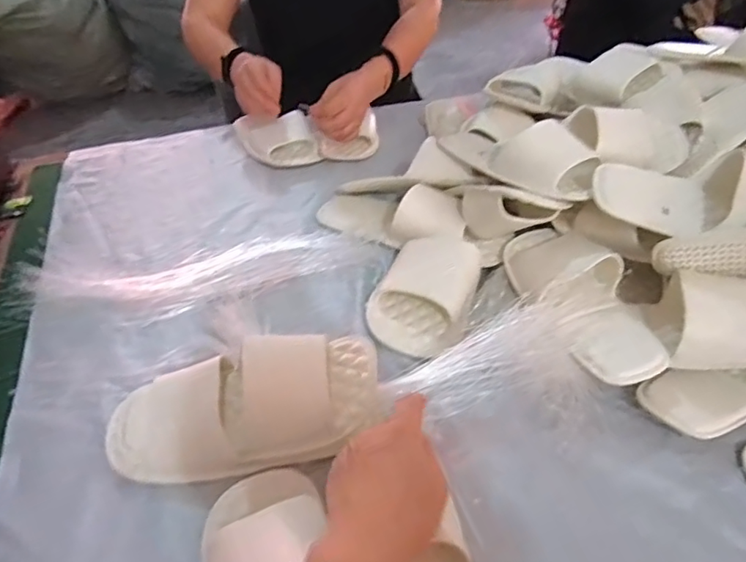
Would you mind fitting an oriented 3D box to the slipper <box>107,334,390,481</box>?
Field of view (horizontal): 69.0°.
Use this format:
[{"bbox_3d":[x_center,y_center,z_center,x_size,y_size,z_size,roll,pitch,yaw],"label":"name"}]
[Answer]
[{"bbox_3d":[-0.115,0.111,0.479,0.239,0.082,0.095,-6,43,-6],"label":"slipper"}]

